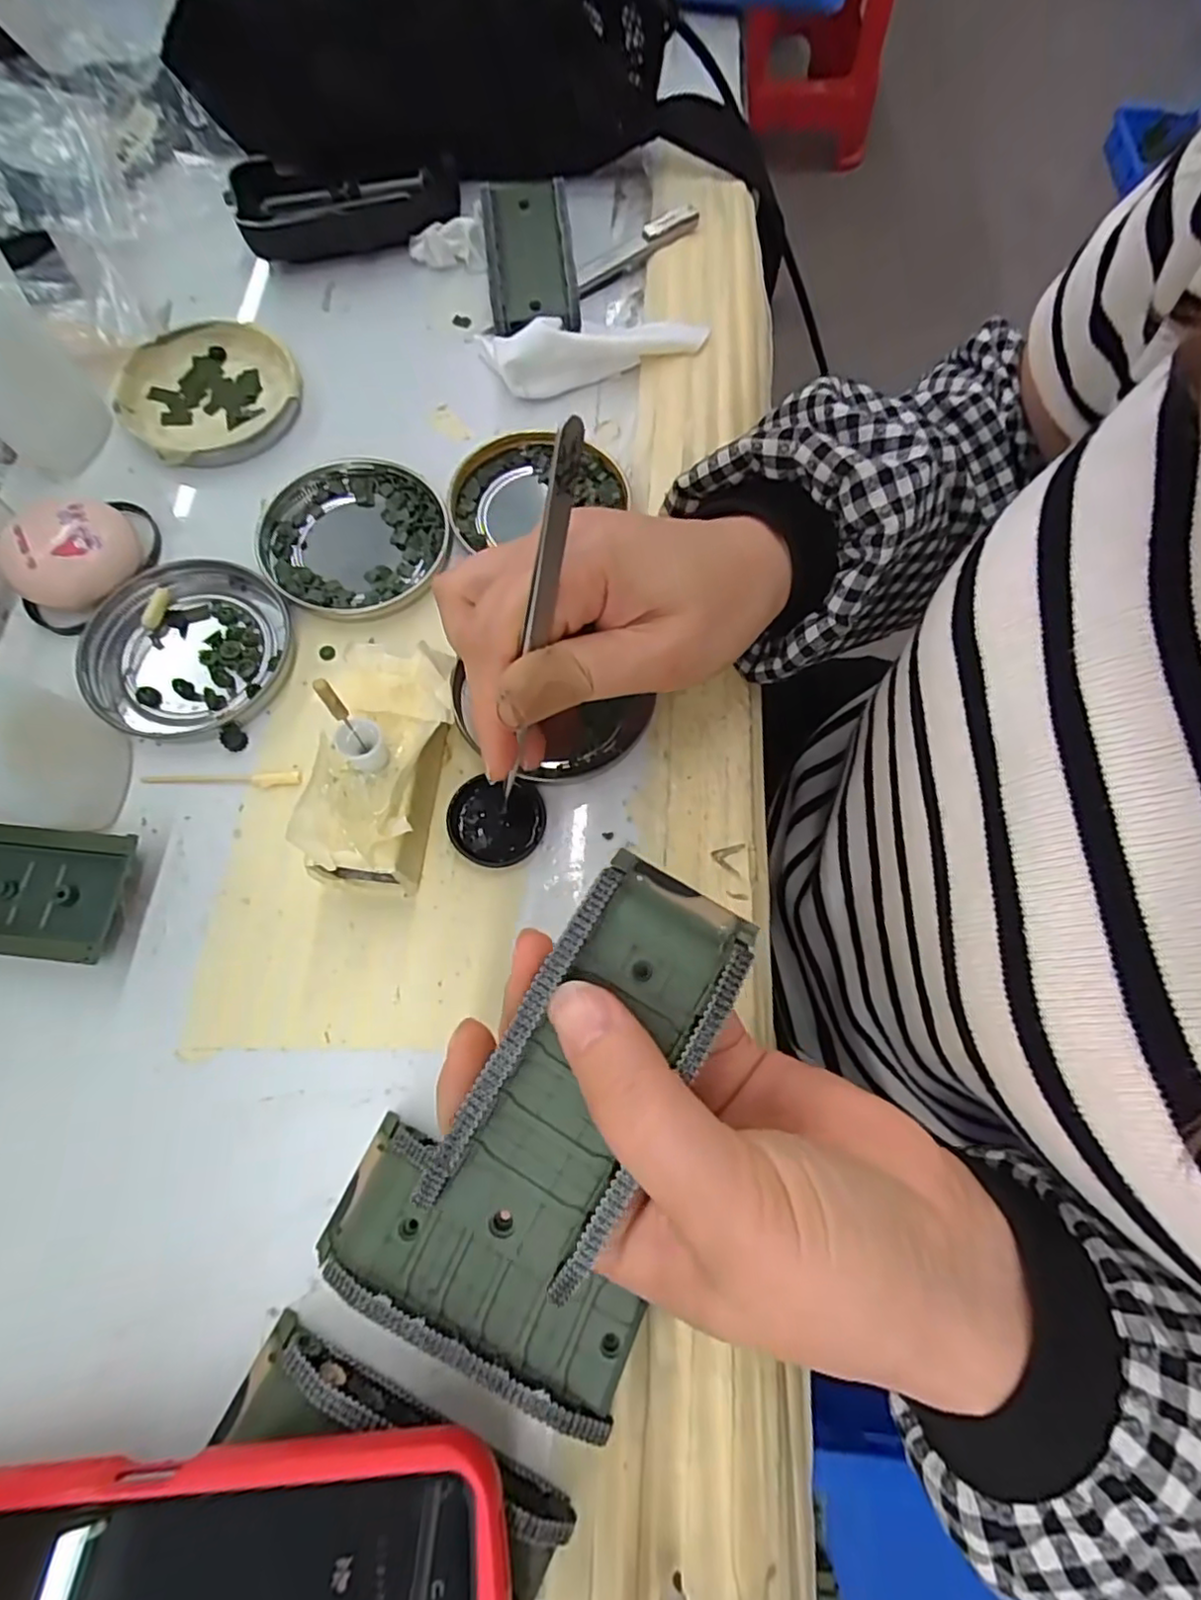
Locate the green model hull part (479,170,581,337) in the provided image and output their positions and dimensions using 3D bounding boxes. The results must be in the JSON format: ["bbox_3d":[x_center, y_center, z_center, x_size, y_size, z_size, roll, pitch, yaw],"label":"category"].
[{"bbox_3d":[-0.037,-0.279,0.331,0.042,0.026,0.095,-6,71,-5],"label":"green model hull part"}]

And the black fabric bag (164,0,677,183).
[{"bbox_3d":[-0.089,-0.395,0.333,0.241,0.093,0.101,-16,72,-6],"label":"black fabric bag"}]

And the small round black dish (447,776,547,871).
[{"bbox_3d":[-0.039,0.009,0.244,0.035,0.007,0.033,1,71,-2],"label":"small round black dish"}]

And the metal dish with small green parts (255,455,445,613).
[{"bbox_3d":[-0.107,-0.114,0.281,0.078,0.009,0.077,1,71,-2],"label":"metal dish with small green parts"}]

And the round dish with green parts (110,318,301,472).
[{"bbox_3d":[-0.184,-0.192,0.304,0.074,0.014,0.077,1,71,-2],"label":"round dish with green parts"}]

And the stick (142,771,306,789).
[{"bbox_3d":[-0.145,-0.008,0.247,0.059,0.004,0.006,-1,71,-3],"label":"stick"}]

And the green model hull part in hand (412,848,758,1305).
[{"bbox_3d":[-0.001,0.062,0.158,0.041,0.017,0.096,30,79,8],"label":"green model hull part in hand"}]

